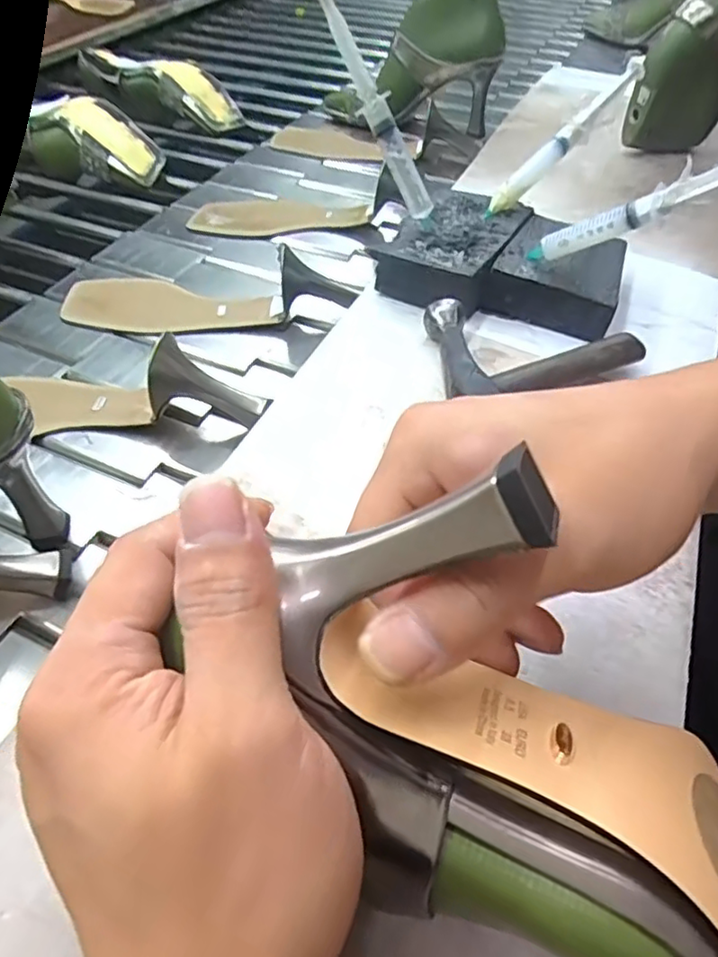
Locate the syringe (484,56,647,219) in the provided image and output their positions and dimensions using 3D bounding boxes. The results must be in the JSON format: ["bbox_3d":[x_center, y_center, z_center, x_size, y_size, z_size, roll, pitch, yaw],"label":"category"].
[{"bbox_3d":[0.162,-0.267,0.489,0.175,0.027,0.020,-46,60,-6],"label":"syringe"}]

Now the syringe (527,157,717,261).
[{"bbox_3d":[0.169,-0.163,0.378,0.169,0.020,0.019,-7,30,52],"label":"syringe"}]

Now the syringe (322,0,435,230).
[{"bbox_3d":[0.016,-0.252,0.434,0.023,0.162,0.021,-5,32,50],"label":"syringe"}]

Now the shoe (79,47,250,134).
[{"bbox_3d":[-0.267,-0.520,0.836,0.239,0.070,0.084,27,49,16],"label":"shoe"}]

